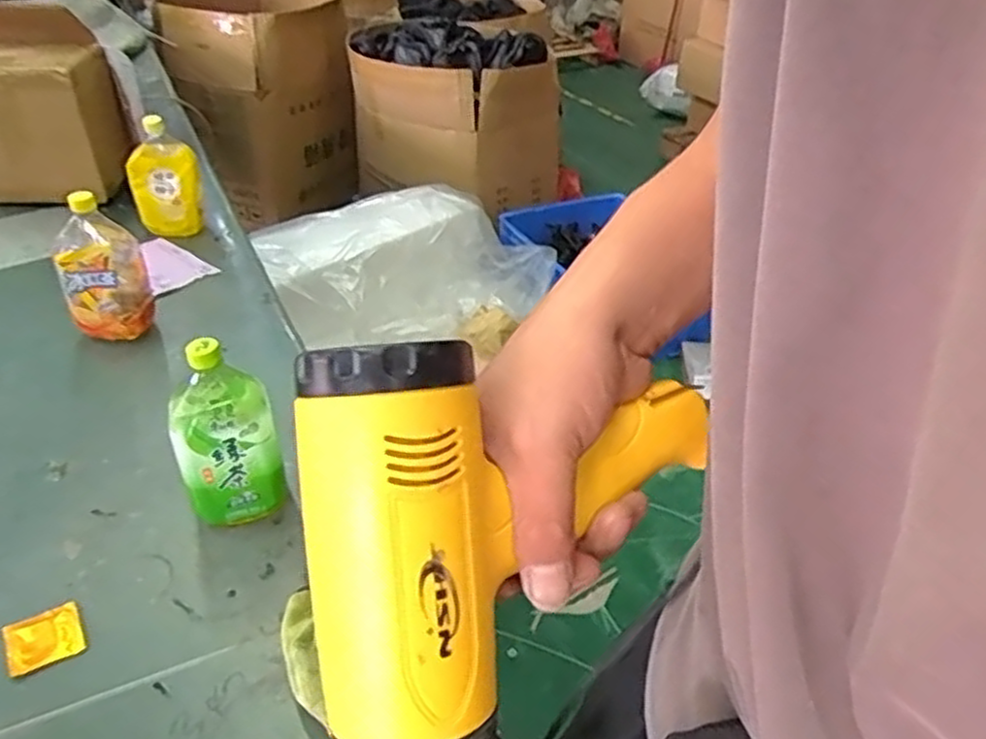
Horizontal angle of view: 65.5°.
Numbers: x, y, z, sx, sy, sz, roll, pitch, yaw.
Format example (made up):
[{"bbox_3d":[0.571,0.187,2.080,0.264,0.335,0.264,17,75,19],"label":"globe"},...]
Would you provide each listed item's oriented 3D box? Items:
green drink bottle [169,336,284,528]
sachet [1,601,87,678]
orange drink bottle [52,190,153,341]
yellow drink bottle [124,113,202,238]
[{"bbox_3d":[-0.274,0.062,0.782,0.092,0.207,0.080,-12,38,-18],"label":"green drink bottle"},{"bbox_3d":[-0.410,0.245,0.701,0.061,0.008,0.060,-22,42,-29],"label":"sachet"},{"bbox_3d":[-0.549,-0.138,1.075,0.109,0.206,0.071,-11,36,-15],"label":"orange drink bottle"},{"bbox_3d":[-0.569,-0.327,1.330,0.115,0.189,0.075,-13,39,-20],"label":"yellow drink bottle"}]

